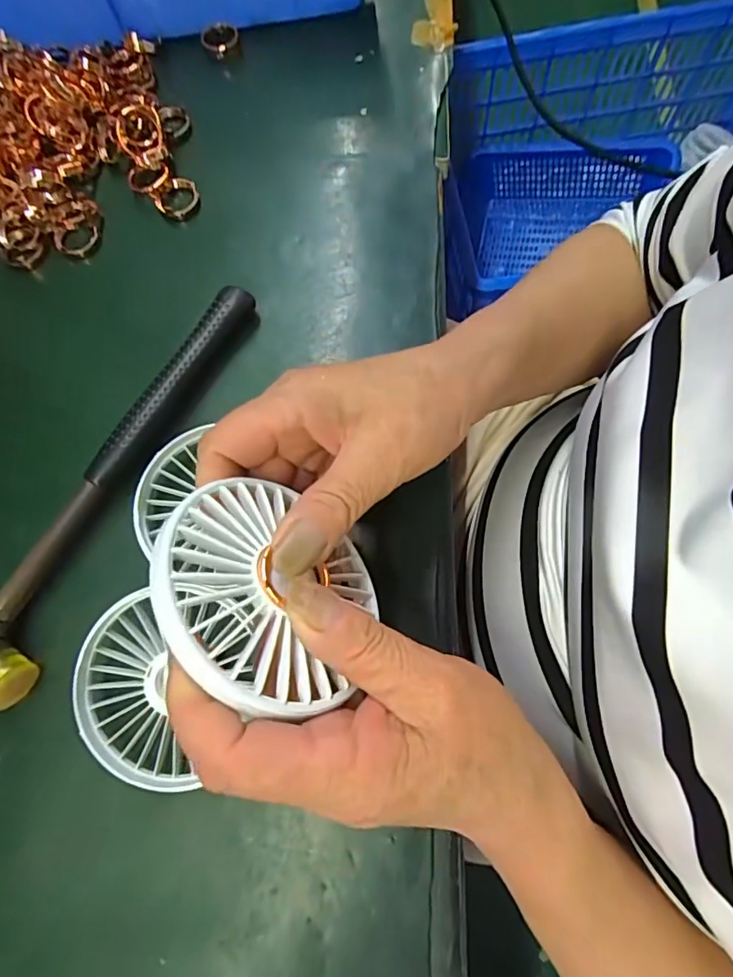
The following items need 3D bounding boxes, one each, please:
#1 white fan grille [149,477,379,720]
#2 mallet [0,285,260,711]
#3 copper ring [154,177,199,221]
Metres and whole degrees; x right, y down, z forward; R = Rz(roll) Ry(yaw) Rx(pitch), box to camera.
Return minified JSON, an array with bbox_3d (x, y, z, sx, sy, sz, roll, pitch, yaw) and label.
[{"bbox_3d":[-0.033,0.034,0.178,0.080,0.081,0.011,44,124,-11],"label":"white fan grille"},{"bbox_3d":[-0.140,-0.014,0.269,0.058,0.023,0.237,25,77,9],"label":"mallet"},{"bbox_3d":[-0.120,-0.183,0.323,0.027,0.008,0.024,-24,75,-4],"label":"copper ring"}]

